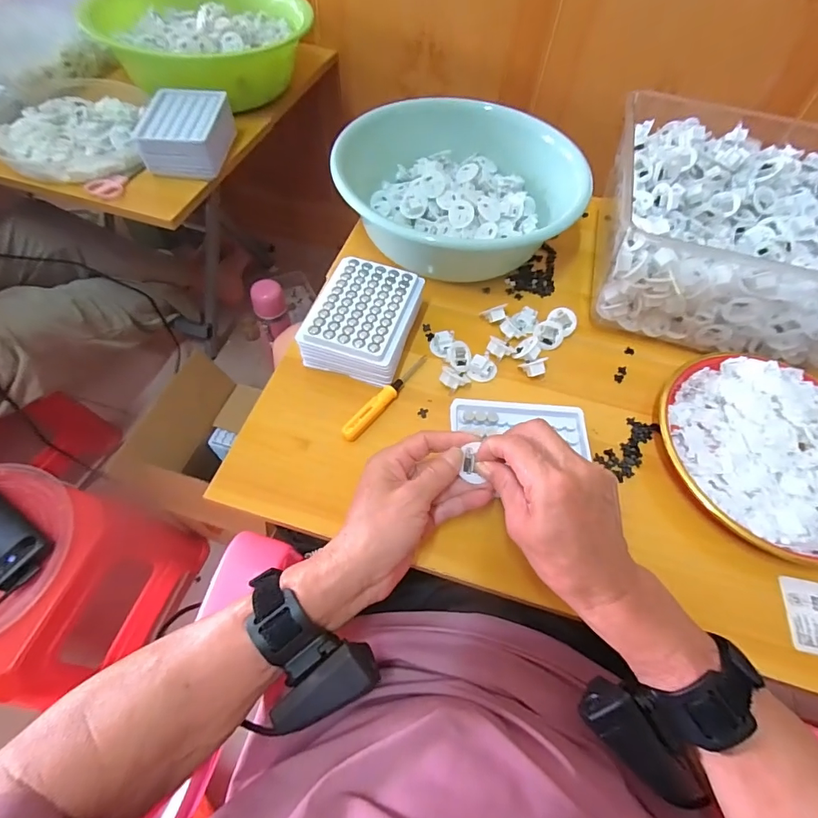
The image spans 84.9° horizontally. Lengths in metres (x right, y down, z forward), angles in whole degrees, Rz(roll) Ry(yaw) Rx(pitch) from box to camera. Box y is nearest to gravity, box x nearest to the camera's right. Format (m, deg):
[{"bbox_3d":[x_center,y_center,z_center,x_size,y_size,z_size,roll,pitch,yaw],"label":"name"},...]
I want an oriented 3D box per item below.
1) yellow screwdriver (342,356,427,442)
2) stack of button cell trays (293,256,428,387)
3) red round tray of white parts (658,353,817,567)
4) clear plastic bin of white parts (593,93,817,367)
[{"bbox_3d":[-0.023,-0.014,0.458,0.015,0.017,0.125,34,63,16],"label":"yellow screwdriver"},{"bbox_3d":[-0.047,-0.094,0.482,0.099,0.053,0.125,19,59,7],"label":"stack of button cell trays"},{"bbox_3d":[0.356,0.038,0.437,0.210,0.031,0.212,2,59,-3],"label":"red round tray of white parts"},{"bbox_3d":[0.389,-0.211,0.532,0.313,0.130,0.288,16,59,6],"label":"clear plastic bin of white parts"}]

